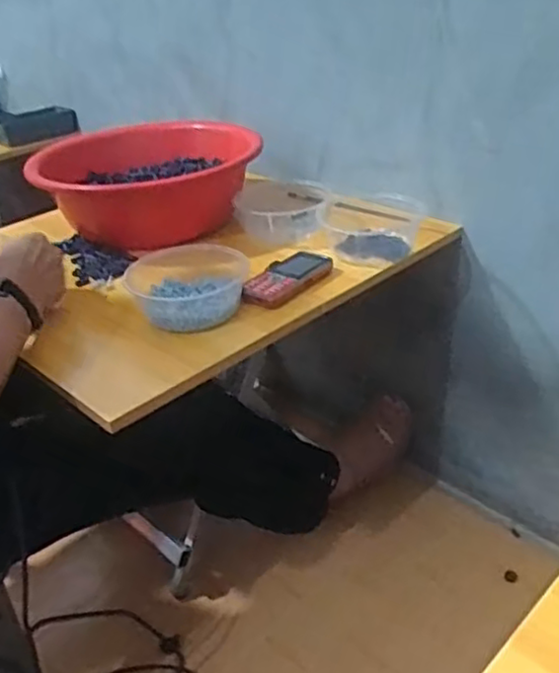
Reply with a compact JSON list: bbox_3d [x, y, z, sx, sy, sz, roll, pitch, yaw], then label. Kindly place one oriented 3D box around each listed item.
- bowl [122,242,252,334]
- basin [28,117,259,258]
[{"bbox_3d":[-0.112,-0.066,0.843,0.150,0.057,0.157,-4,31,2],"label":"bowl"},{"bbox_3d":[-0.213,-0.262,1.119,0.316,0.120,0.316,-4,31,2],"label":"basin"}]

